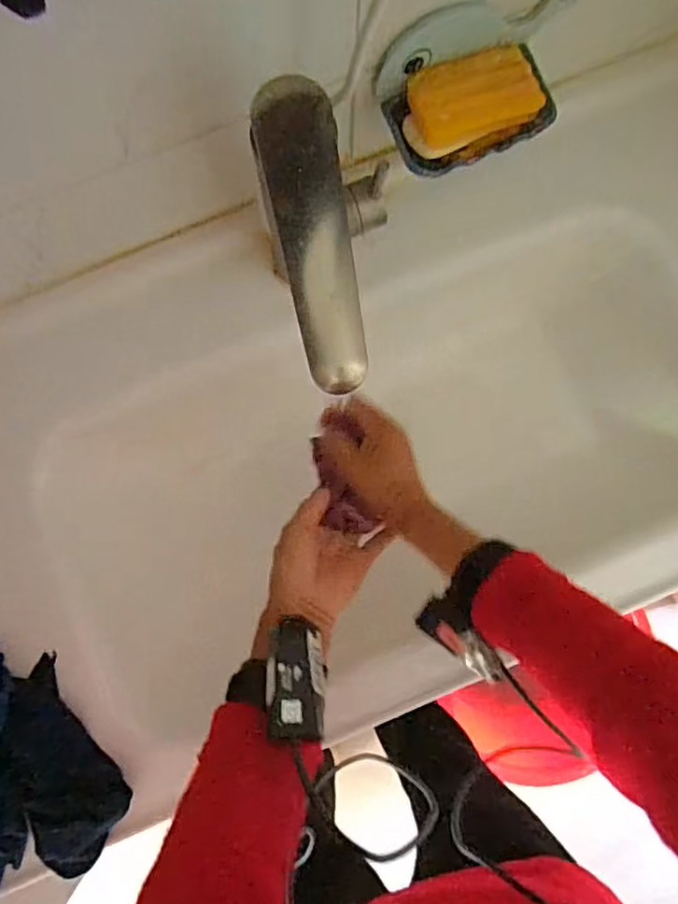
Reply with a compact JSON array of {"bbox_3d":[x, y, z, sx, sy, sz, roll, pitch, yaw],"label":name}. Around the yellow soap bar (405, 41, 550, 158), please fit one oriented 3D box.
[{"bbox_3d":[0.101,-0.274,0.461,0.103,0.028,0.058,-21,113,3],"label":"yellow soap bar"}]

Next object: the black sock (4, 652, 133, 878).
[{"bbox_3d":[-0.236,0.262,0.499,0.075,0.015,0.158,-30,80,-22],"label":"black sock"}]

